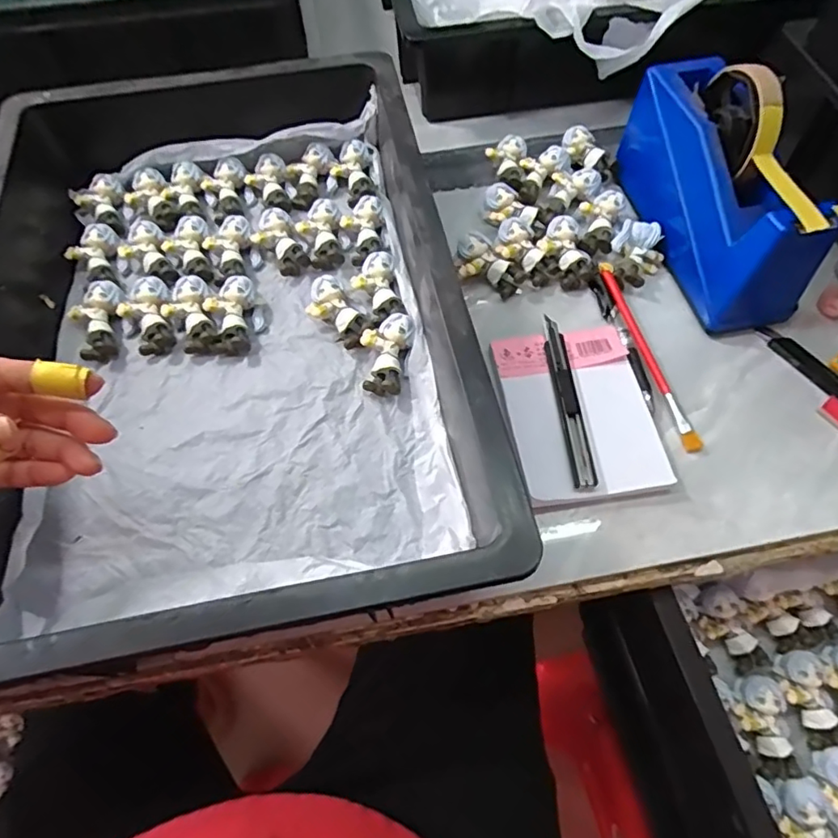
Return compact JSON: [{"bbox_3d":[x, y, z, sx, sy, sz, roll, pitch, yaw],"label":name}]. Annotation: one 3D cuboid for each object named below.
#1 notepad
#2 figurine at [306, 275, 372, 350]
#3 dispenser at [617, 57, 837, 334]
[{"bbox_3d":[0.112,-0.005,0.393,0.102,0.014,0.129,-9,62,-5],"label":"notepad"},{"bbox_3d":[-0.062,-0.079,0.430,0.032,0.025,0.067,-33,67,-17],"label":"figurine"},{"bbox_3d":[0.231,-0.186,0.427,0.065,0.111,0.206,-10,62,-6],"label":"dispenser"}]

